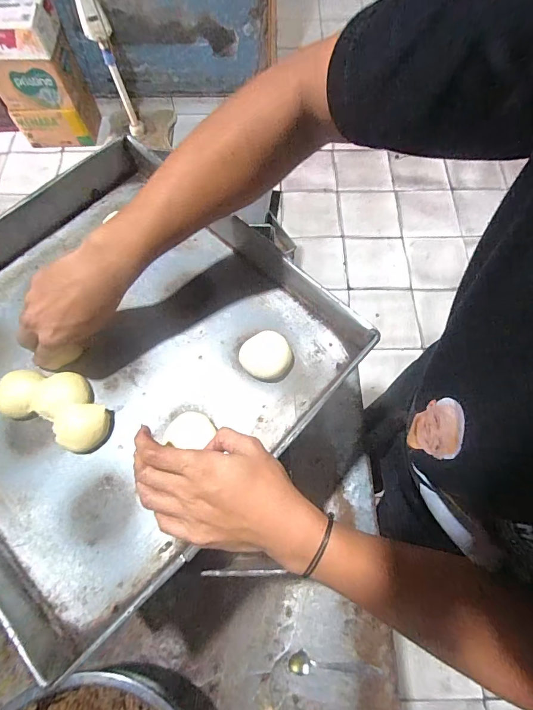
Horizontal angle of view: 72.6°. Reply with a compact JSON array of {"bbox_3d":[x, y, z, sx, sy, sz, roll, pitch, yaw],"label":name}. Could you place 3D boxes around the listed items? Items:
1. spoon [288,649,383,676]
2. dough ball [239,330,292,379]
[{"bbox_3d":[0.110,0.502,0.581,0.147,0.021,0.029,8,69,4],"label":"spoon"},{"bbox_3d":[-0.002,-0.001,0.442,0.059,0.026,0.064,0,69,1],"label":"dough ball"}]

